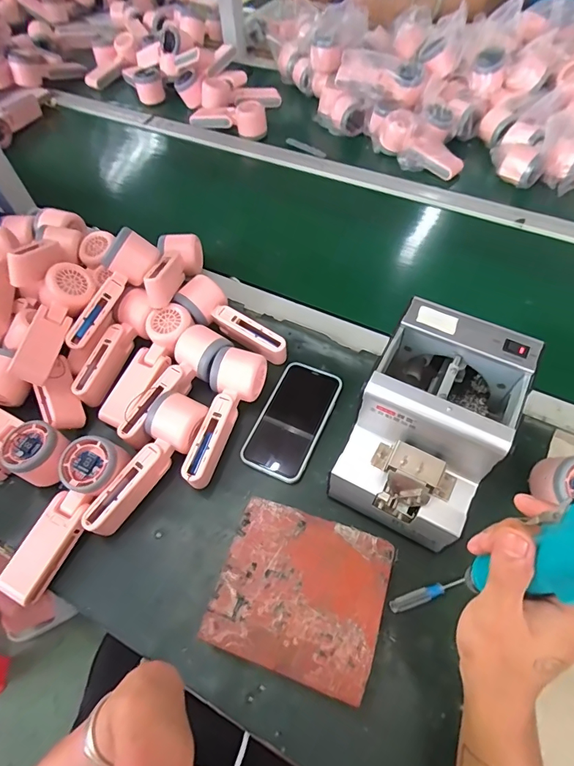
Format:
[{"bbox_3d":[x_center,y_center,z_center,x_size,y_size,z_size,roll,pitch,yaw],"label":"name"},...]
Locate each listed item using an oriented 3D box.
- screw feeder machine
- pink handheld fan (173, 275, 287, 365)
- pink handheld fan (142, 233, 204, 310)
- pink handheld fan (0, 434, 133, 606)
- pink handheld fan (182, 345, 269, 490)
[{"bbox_3d":[0.135,0.044,0.417,0.125,0.143,0.178,25,63,17],"label":"screw feeder machine"},{"bbox_3d":[-0.072,-0.077,0.554,0.157,0.052,0.057,33,66,21],"label":"pink handheld fan"},{"bbox_3d":[-0.161,-0.154,0.578,0.054,0.050,0.152,4,41,6],"label":"pink handheld fan"},{"bbox_3d":[-0.227,0.135,0.433,0.053,0.037,0.167,24,79,17],"label":"pink handheld fan"},{"bbox_3d":[-0.082,0.035,0.488,0.053,0.054,0.163,21,62,15],"label":"pink handheld fan"}]

